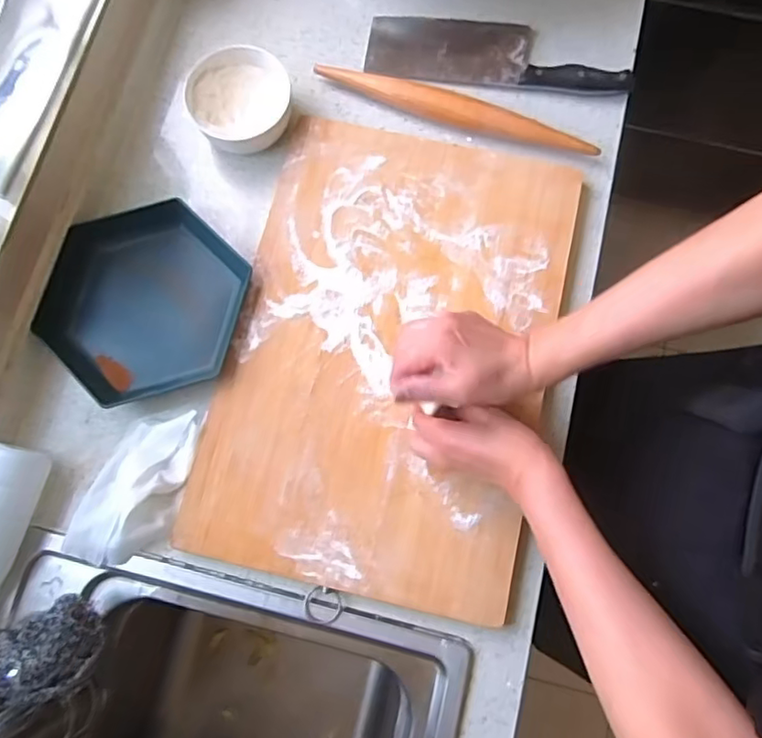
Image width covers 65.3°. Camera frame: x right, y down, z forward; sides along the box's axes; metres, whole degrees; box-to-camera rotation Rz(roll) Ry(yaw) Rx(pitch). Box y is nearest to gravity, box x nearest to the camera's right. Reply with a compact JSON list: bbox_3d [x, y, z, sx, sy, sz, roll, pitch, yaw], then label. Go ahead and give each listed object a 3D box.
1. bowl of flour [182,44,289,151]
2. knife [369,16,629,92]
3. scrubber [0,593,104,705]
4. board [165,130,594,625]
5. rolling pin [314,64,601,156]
[{"bbox_3d":[-0.150,-0.285,0.636,0.106,0.050,0.101,0,78,0],"label":"bowl of flour"},{"bbox_3d":[0.128,-0.358,0.663,0.283,0.028,0.089,6,78,1],"label":"knife"},{"bbox_3d":[-0.274,0.233,0.486,0.070,0.057,0.064,0,78,0],"label":"scrubber"},{"bbox_3d":[0.008,-0.020,0.587,0.304,0.022,0.455,13,78,2],"label":"board"},{"bbox_3d":[0.077,-0.279,0.639,0.306,0.032,0.029,22,78,4],"label":"rolling pin"}]

